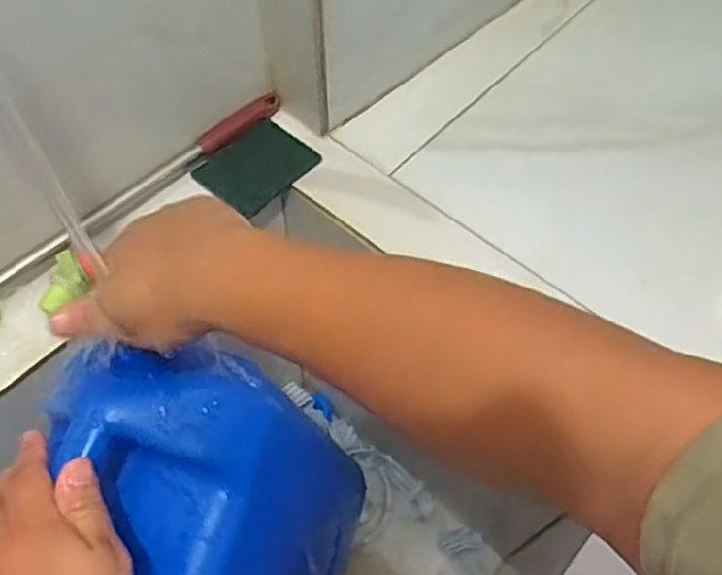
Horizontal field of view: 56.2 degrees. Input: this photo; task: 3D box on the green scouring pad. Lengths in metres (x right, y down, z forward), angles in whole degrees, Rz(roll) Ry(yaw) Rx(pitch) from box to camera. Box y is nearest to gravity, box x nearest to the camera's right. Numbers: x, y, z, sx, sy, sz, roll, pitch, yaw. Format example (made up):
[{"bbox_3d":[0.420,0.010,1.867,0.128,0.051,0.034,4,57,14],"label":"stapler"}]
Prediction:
[{"bbox_3d":[-0.103,-0.120,0.666,0.079,0.005,0.102,39,65,21],"label":"green scouring pad"}]

